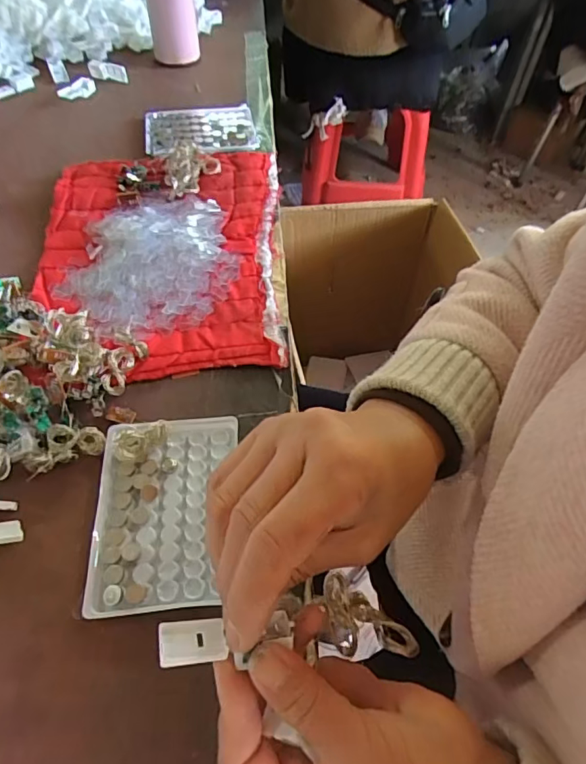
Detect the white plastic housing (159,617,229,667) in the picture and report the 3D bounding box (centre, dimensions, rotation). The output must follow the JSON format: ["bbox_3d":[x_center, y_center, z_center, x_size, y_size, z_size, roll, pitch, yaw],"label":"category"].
[{"bbox_3d":[-0.042,0.108,0.207,0.026,0.006,0.021,1,20,-16],"label":"white plastic housing"}]

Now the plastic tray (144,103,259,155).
[{"bbox_3d":[-0.111,-0.305,0.598,0.131,0.017,0.101,-12,57,-10],"label":"plastic tray"}]

